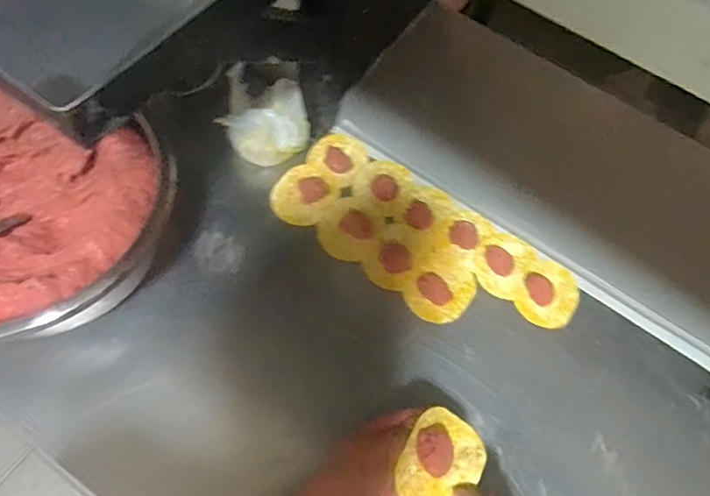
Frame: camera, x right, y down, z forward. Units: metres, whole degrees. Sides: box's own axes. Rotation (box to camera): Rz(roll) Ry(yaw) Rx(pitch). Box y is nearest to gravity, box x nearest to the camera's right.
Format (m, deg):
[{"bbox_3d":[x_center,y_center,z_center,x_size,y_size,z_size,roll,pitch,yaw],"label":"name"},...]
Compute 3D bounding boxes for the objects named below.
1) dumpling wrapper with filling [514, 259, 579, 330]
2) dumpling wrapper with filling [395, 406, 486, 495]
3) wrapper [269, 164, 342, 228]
[{"bbox_3d":[0.235,0.057,0.595,0.068,0.005,0.082,33,65,10],"label":"dumpling wrapper with filling"},{"bbox_3d":[0.075,0.182,0.420,0.062,0.032,0.078,29,71,9],"label":"dumpling wrapper with filling"},{"bbox_3d":[-0.065,-0.067,0.620,0.073,0.012,0.086,34,66,11],"label":"wrapper"}]

